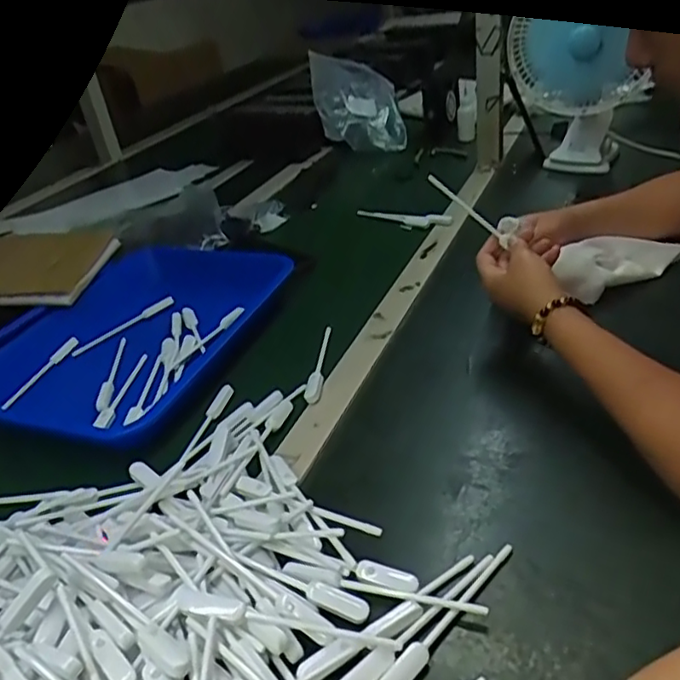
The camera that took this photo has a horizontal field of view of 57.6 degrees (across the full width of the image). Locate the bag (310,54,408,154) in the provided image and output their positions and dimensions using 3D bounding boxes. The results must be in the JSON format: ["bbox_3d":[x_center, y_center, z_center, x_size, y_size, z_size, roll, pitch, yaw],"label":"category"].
[{"bbox_3d":[0.038,-0.528,1.374,0.184,0.172,0.309,-7,32,0],"label":"bag"}]

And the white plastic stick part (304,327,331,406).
[{"bbox_3d":[-0.020,0.022,0.671,0.016,0.007,0.140,-2,33,10],"label":"white plastic stick part"}]

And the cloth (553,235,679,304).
[{"bbox_3d":[0.326,-0.091,0.720,0.170,0.068,0.017,-15,4,-16],"label":"cloth"}]

